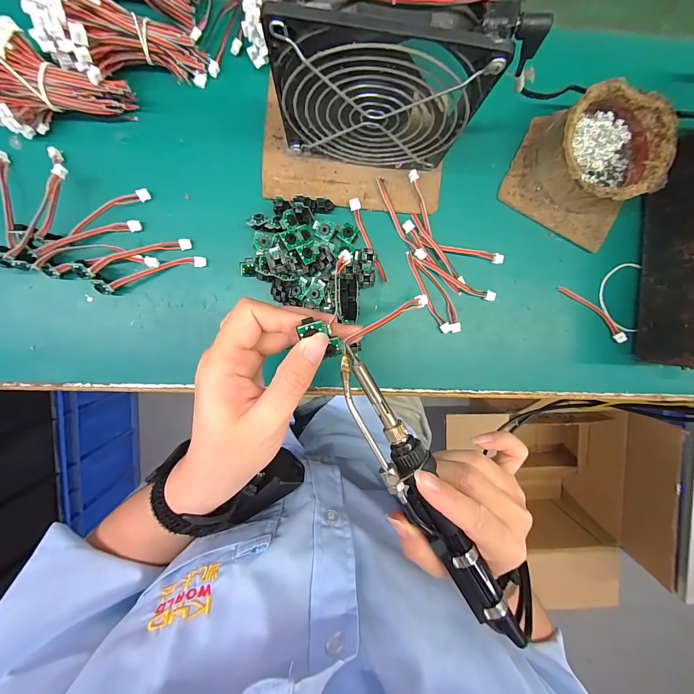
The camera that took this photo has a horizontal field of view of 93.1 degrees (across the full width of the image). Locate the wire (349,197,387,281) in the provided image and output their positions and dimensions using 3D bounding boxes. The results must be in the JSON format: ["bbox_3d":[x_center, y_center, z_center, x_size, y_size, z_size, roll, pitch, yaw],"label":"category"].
[{"bbox_3d":[0.018,-0.087,0.270,0.008,0.007,0.069,-23,96,-1],"label":"wire"}]

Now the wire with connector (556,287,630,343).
[{"bbox_3d":[0.218,-0.031,0.290,0.074,0.008,0.011,41,91,-6],"label":"wire with connector"}]

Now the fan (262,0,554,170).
[{"bbox_3d":[0.023,-0.154,0.205,0.126,0.131,0.027,5,94,-4],"label":"fan"}]

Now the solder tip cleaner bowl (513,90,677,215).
[{"bbox_3d":[0.203,-0.154,0.259,0.084,0.041,0.081,0,95,-3],"label":"solder tip cleaner bowl"}]

